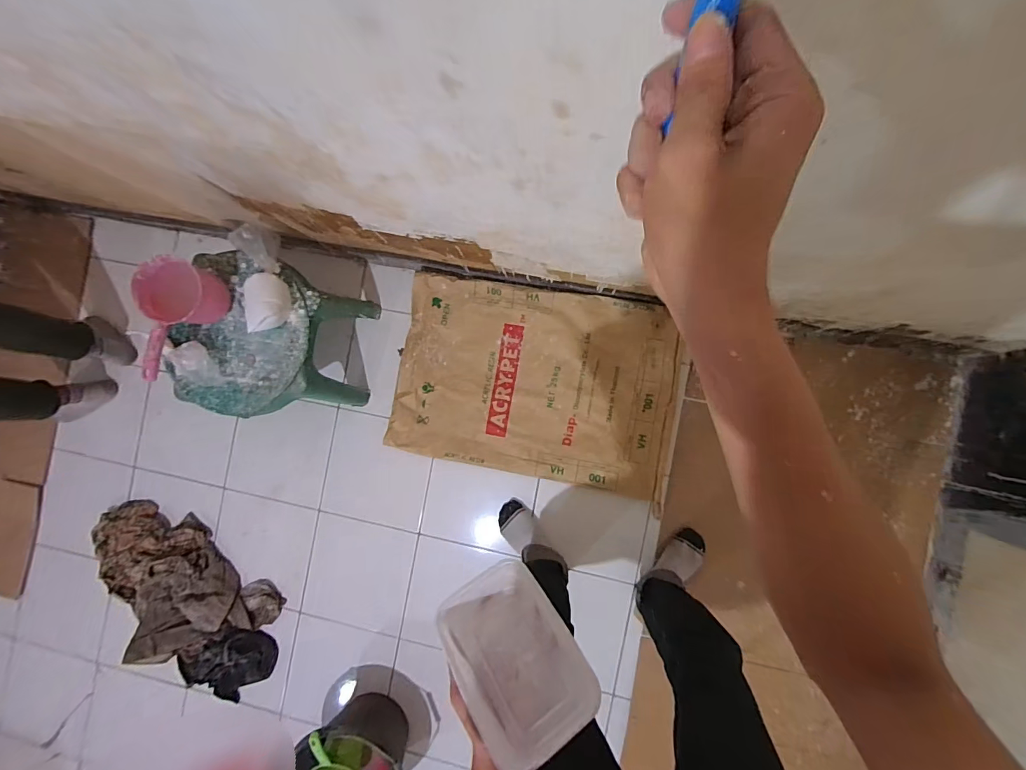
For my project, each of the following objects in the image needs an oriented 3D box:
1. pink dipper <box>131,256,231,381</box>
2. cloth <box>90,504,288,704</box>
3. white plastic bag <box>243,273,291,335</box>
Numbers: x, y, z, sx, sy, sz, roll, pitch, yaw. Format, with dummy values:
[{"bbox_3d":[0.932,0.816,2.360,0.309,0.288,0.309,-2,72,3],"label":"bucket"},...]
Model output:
[{"bbox_3d":[-0.728,-0.144,0.940,0.133,0.122,0.257,23,92,7],"label":"pink dipper"},{"bbox_3d":[-0.950,0.608,1.256,0.651,0.072,0.392,44,96,3],"label":"cloth"},{"bbox_3d":[-0.552,-0.181,0.959,0.113,0.047,0.121,-2,89,7],"label":"white plastic bag"}]

